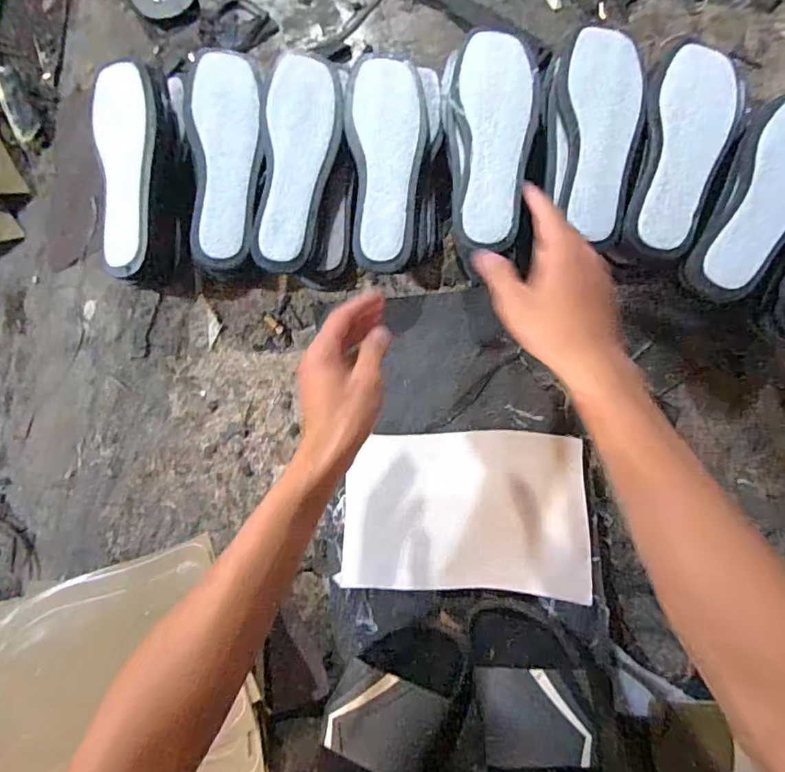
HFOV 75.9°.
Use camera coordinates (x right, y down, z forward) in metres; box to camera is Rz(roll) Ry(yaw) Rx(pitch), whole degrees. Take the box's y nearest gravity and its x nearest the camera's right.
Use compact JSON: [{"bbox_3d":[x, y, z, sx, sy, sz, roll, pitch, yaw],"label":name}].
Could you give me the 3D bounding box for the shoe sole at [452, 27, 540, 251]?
[{"bbox_3d":[0.101,-0.254,0.514,0.082,0.018,0.227,5,81,3],"label":"shoe sole"}]

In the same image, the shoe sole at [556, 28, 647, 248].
[{"bbox_3d":[0.210,-0.258,0.509,0.082,0.015,0.223,5,81,3],"label":"shoe sole"}]

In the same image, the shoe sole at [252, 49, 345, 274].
[{"bbox_3d":[-0.105,-0.251,0.563,0.086,0.031,0.242,4,82,4],"label":"shoe sole"}]

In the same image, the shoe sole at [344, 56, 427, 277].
[{"bbox_3d":[-0.004,-0.248,0.555,0.085,0.029,0.236,-4,80,1],"label":"shoe sole"}]

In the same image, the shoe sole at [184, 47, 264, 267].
[{"bbox_3d":[-0.186,-0.255,0.562,0.085,0.033,0.245,-2,81,4],"label":"shoe sole"}]

